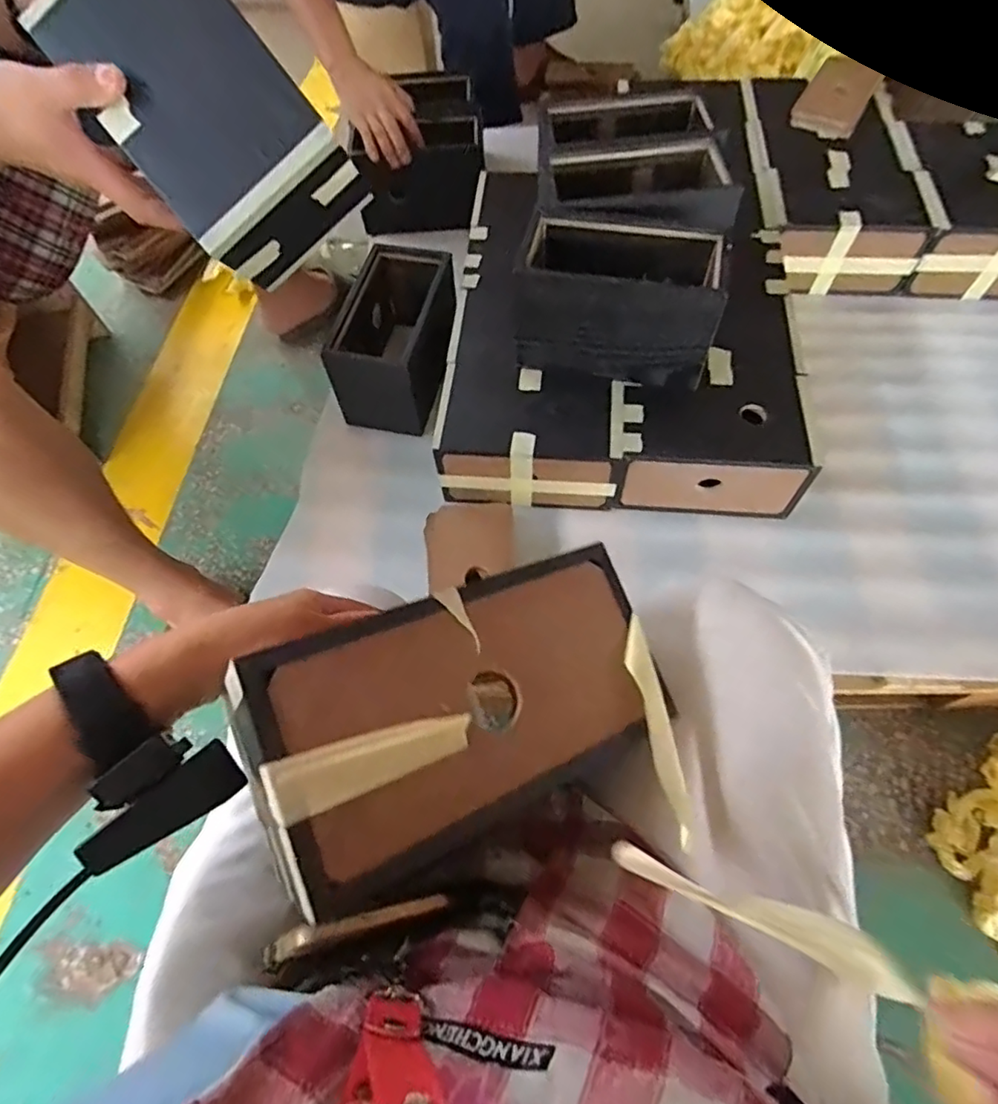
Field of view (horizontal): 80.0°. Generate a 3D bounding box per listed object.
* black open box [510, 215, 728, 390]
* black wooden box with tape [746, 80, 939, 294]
[{"bbox_3d":[0.133,-0.284,0.667,0.211,0.136,0.115,9,63,8],"label":"black open box"},{"bbox_3d":[0.496,-0.580,0.937,0.225,0.104,0.404,2,62,4],"label":"black wooden box with tape"}]

